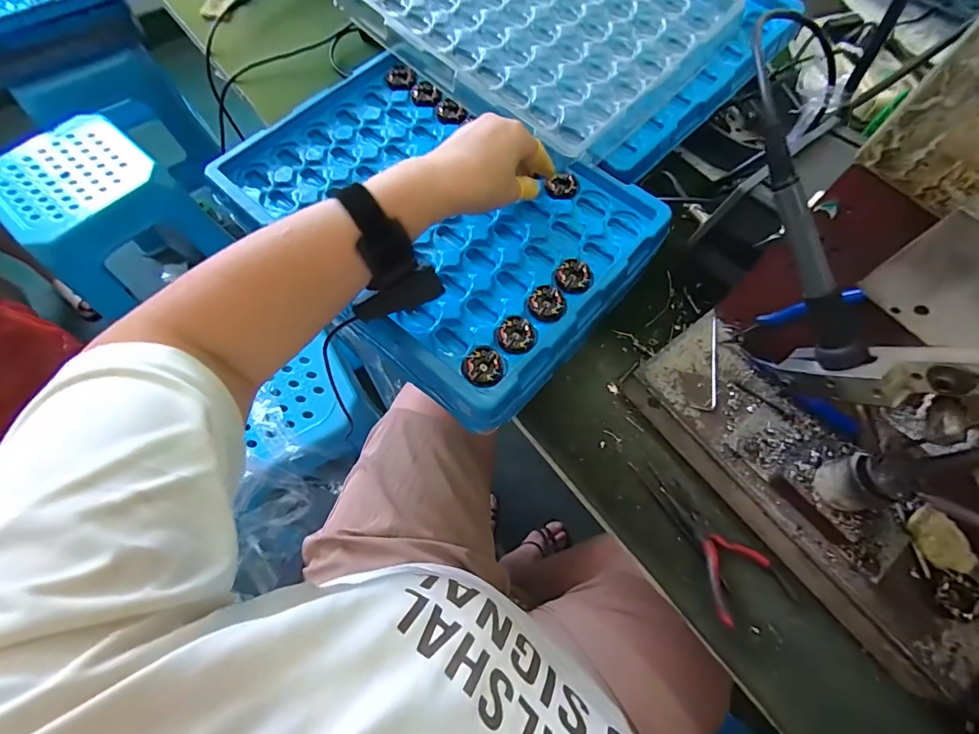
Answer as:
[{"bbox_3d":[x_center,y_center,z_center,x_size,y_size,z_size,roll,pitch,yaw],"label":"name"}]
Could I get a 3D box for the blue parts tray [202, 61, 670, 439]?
[{"bbox_3d":[-0.059,-0.135,0.456,0.378,0.075,0.271,35,71,13],"label":"blue parts tray"}]

